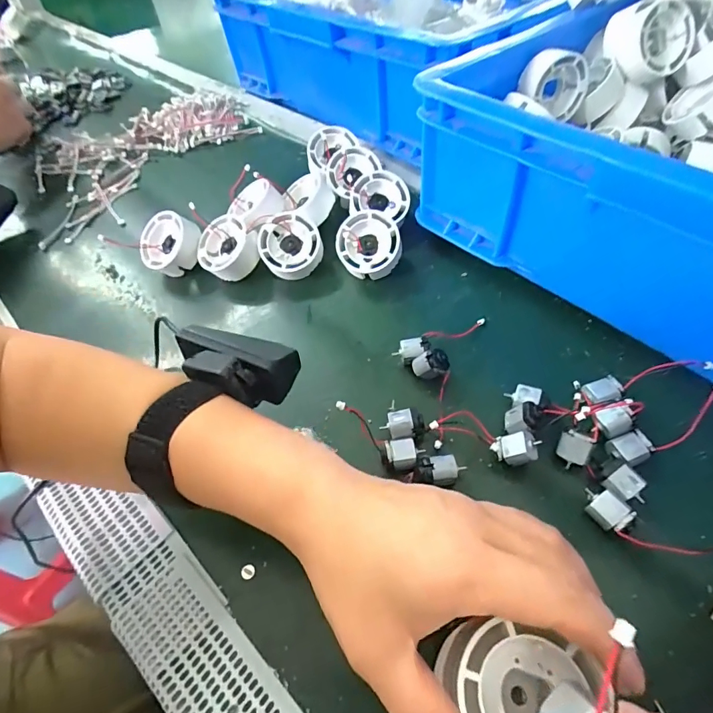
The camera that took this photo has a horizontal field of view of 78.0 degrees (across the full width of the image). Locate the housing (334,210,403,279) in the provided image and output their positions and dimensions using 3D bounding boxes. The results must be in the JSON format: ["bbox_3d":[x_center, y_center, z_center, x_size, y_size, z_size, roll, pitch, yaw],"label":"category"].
[{"bbox_3d":[0.010,-0.097,0.384,0.054,0.055,0.026,4,11,5],"label":"housing"}]

